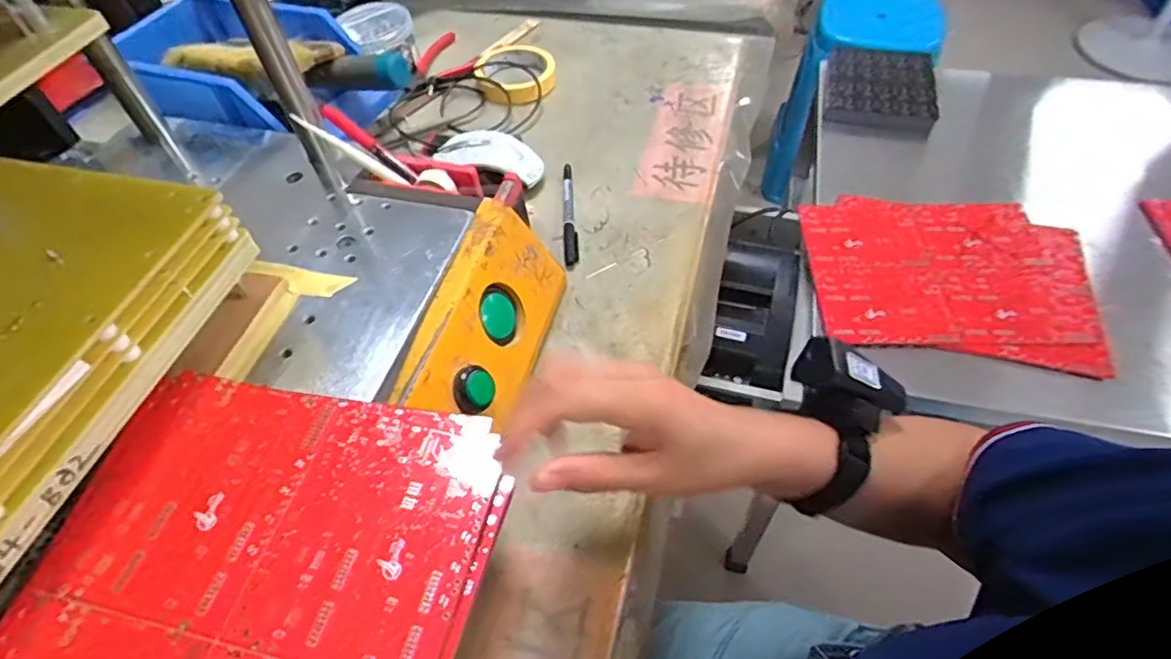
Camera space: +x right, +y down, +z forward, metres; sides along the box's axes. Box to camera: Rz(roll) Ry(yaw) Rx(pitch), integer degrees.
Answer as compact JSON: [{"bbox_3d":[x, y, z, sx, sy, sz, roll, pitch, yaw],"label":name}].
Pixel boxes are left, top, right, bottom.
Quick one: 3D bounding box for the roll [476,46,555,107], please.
[{"bbox_3d":[-0.083,-0.303,0.739,0.097,0.020,0.104,-2,53,2],"label":"roll"}]

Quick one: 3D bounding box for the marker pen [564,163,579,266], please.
[{"bbox_3d":[-0.015,-0.115,0.606,0.013,0.010,0.134,-3,53,1],"label":"marker pen"}]

